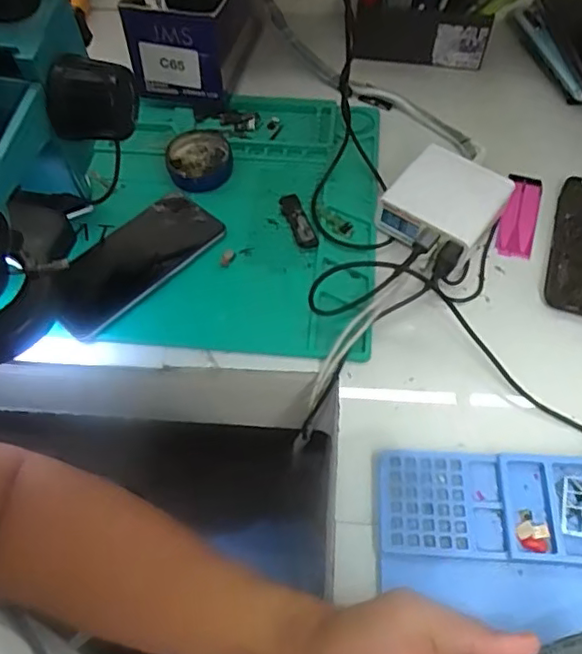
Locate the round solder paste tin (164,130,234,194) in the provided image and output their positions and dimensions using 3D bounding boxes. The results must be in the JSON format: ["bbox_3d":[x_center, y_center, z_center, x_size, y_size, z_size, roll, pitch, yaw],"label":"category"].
[{"bbox_3d":[-0.088,-0.161,0.581,0.064,0.015,0.070,0,58,1],"label":"round solder paste tin"}]

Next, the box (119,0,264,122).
[{"bbox_3d":[-0.102,-0.324,0.640,0.116,0.093,0.145,6,58,5],"label":"box"}]

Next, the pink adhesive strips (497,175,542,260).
[{"bbox_3d":[0.211,-0.103,0.552,0.032,0.008,0.102,16,60,11],"label":"pink adhesive strips"}]

